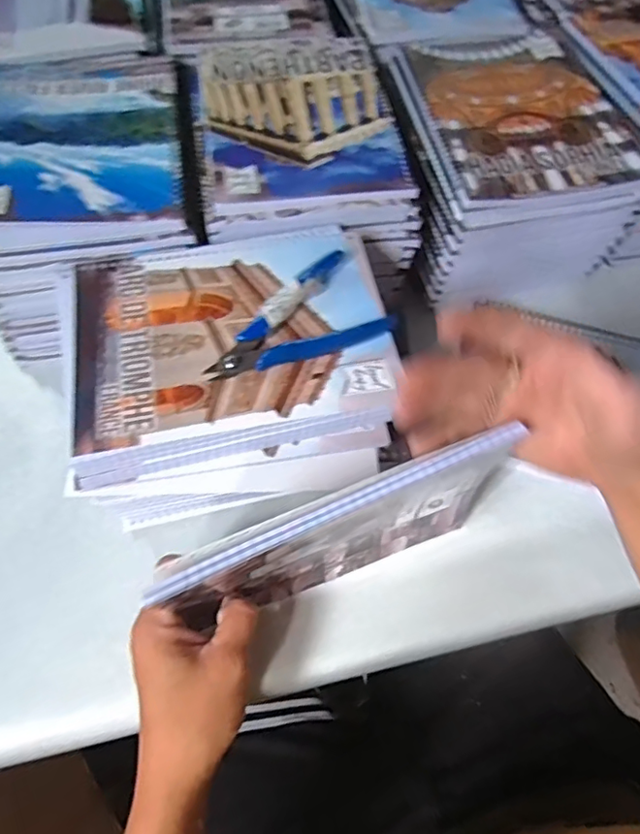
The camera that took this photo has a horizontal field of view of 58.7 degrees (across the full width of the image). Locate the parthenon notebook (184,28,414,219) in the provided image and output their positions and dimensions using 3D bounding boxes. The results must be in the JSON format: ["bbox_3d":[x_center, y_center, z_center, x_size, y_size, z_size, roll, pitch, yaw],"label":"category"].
[{"bbox_3d":[-0.021,-0.239,0.448,0.151,0.006,0.198,-8,63,-6],"label":"parthenon notebook"}]

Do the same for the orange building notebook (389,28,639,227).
[{"bbox_3d":[0.160,-0.246,0.452,0.160,0.006,0.193,-10,63,-7],"label":"orange building notebook"}]

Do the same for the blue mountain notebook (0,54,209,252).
[{"bbox_3d":[-0.177,-0.209,0.431,0.162,0.019,0.204,-8,61,-10],"label":"blue mountain notebook"}]

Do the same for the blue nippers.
[{"bbox_3d":[-0.014,-0.056,0.355,0.118,0.013,0.064,-34,68,-18],"label":"blue nippers"}]

